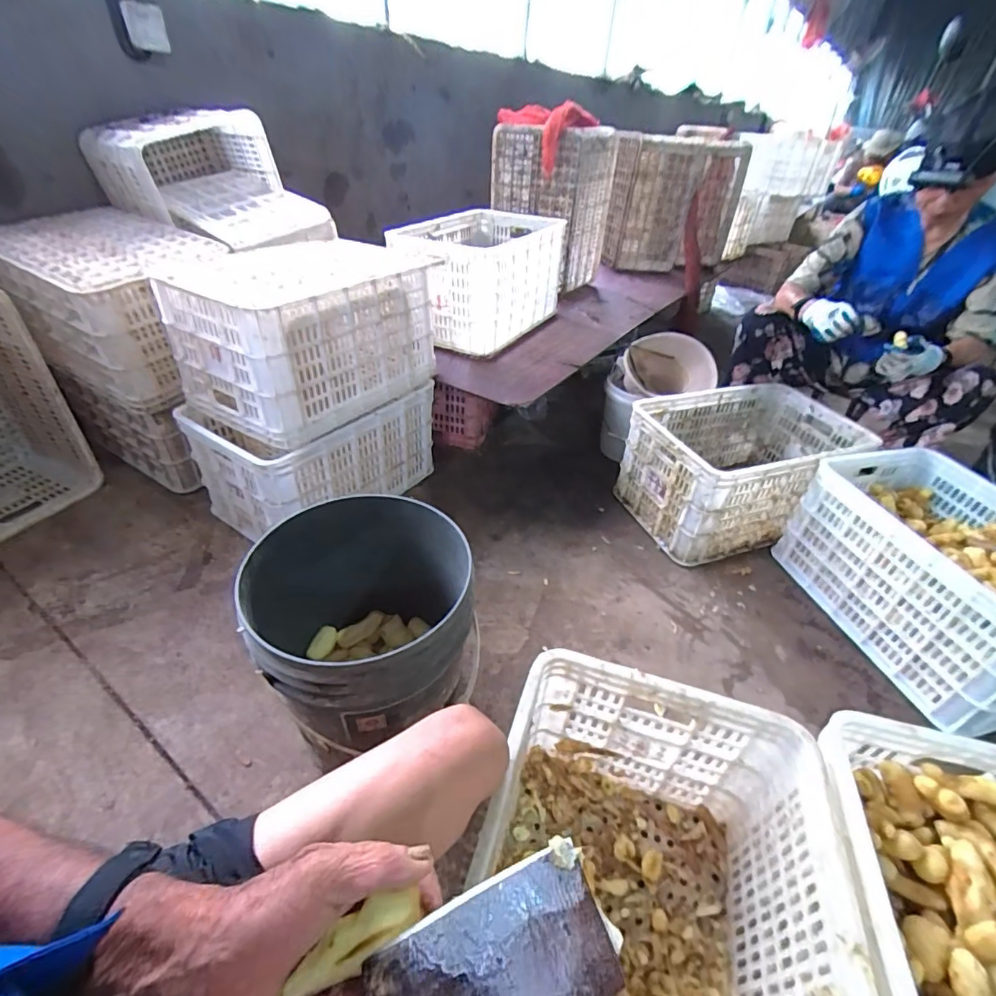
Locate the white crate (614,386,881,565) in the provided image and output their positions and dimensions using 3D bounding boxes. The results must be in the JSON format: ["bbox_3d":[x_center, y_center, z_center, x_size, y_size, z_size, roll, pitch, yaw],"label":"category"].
[{"bbox_3d":[0.645,-0.087,1.346,0.537,0.291,0.369,-10,41,-19],"label":"white crate"}]

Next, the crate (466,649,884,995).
[{"bbox_3d":[0.140,0.500,0.529,0.346,0.292,0.506,14,39,9],"label":"crate"}]

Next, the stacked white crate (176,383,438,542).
[{"bbox_3d":[-0.460,-0.142,1.295,0.340,0.274,0.519,27,43,26],"label":"stacked white crate"}]

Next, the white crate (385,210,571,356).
[{"bbox_3d":[-0.046,-0.712,1.577,0.378,0.281,0.579,20,41,19],"label":"white crate"}]

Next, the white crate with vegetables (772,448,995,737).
[{"bbox_3d":[0.971,0.169,1.072,0.396,0.287,0.525,-6,40,-15],"label":"white crate with vegetables"}]

